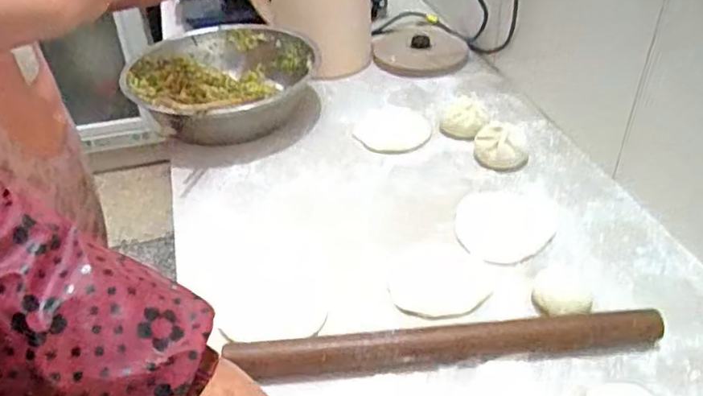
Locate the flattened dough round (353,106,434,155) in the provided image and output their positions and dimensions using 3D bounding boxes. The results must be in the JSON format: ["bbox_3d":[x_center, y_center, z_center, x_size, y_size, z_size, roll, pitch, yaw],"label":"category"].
[{"bbox_3d":[0.058,-0.099,0.847,0.101,0.005,0.120,3,38,7],"label":"flattened dough round"}]

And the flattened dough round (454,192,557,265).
[{"bbox_3d":[0.168,0.030,0.669,0.104,0.008,0.120,10,40,16],"label":"flattened dough round"}]

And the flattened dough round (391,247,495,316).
[{"bbox_3d":[0.088,0.079,0.609,0.097,0.004,0.096,-2,38,1],"label":"flattened dough round"}]

